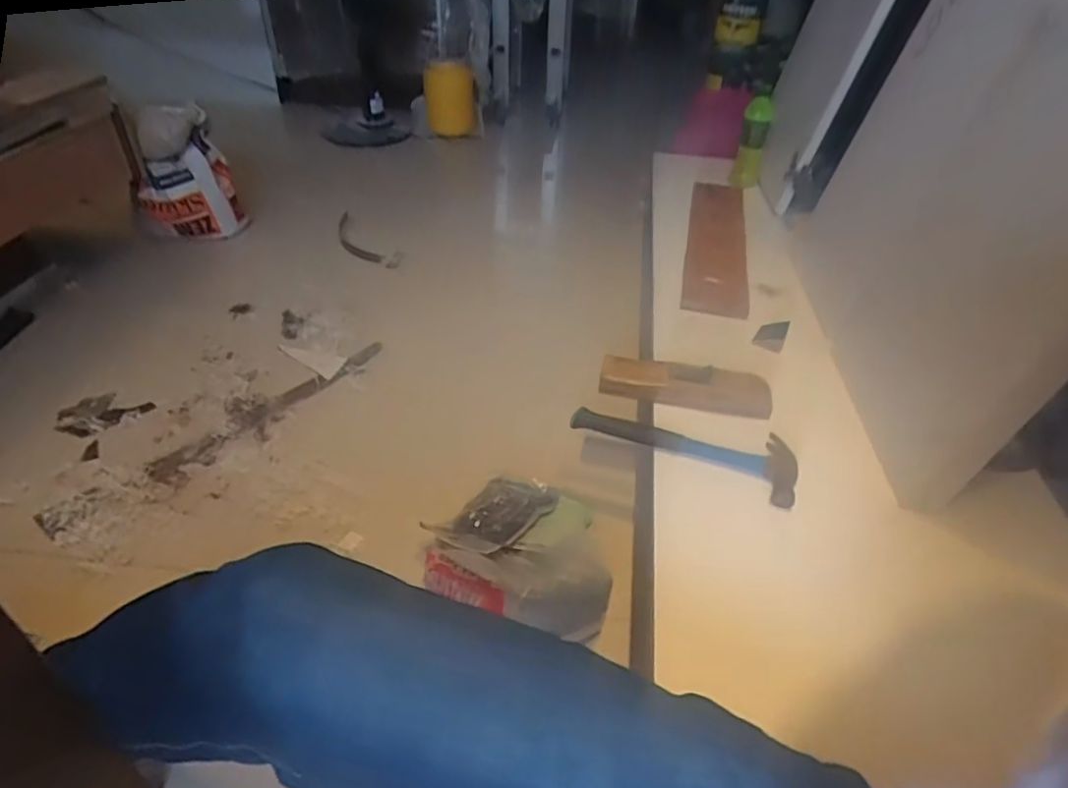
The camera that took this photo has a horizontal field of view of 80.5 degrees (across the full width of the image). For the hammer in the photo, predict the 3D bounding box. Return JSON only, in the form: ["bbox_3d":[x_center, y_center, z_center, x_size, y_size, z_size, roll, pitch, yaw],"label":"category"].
[{"bbox_3d":[0.192,0.054,0.806,0.284,0.031,0.096,18,42,19],"label":"hammer"}]

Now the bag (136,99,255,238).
[{"bbox_3d":[-0.819,-0.510,1.469,0.218,0.263,0.117,-23,45,-27],"label":"bag"}]

